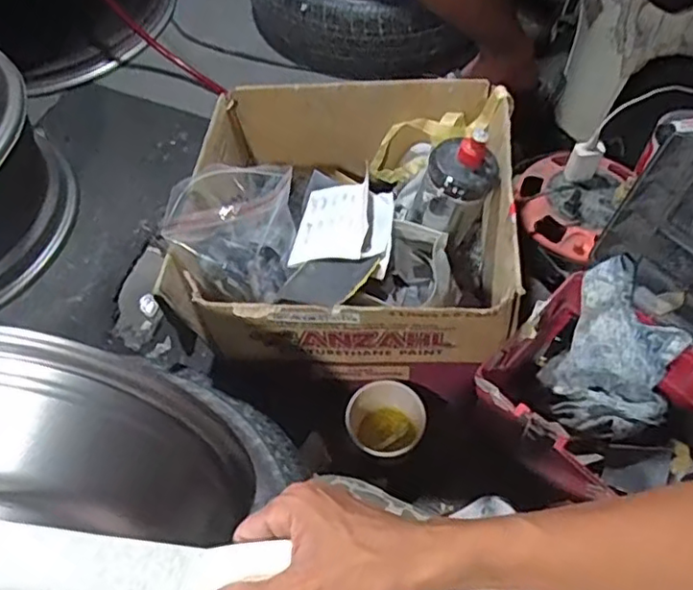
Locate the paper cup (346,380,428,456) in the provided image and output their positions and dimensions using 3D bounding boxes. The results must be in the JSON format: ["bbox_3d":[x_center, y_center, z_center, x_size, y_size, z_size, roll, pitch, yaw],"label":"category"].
[{"bbox_3d":[0.048,0.163,0.798,0.088,0.080,0.094,-1,59,2],"label":"paper cup"}]

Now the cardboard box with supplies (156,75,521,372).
[{"bbox_3d":[0.003,-0.086,0.800,0.379,0.218,0.340,2,59,5],"label":"cardboard box with supplies"}]

